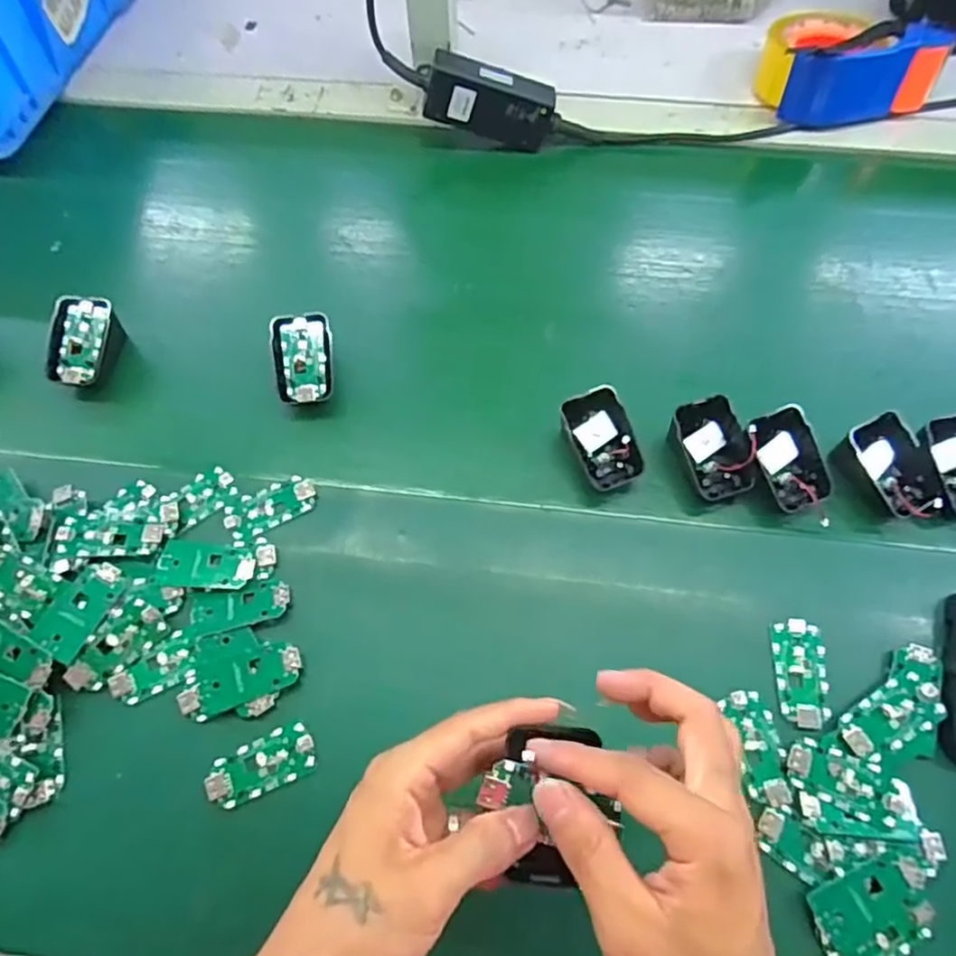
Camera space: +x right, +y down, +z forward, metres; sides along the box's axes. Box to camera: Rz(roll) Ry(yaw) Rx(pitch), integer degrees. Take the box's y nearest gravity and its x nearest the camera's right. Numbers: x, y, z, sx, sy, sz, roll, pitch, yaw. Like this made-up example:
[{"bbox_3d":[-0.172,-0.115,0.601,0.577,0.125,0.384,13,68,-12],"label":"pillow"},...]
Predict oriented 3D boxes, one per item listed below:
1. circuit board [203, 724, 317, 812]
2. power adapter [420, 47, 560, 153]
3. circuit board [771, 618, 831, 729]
[{"bbox_3d":[-0.131,0.175,0.396,0.064,0.005,0.030,-23,66,-10],"label":"circuit board"},{"bbox_3d":[0.011,-0.342,0.599,0.115,0.052,0.029,12,62,-14],"label":"power adapter"},{"bbox_3d":[0.203,0.122,0.410,0.032,0.005,0.063,4,64,3],"label":"circuit board"}]

